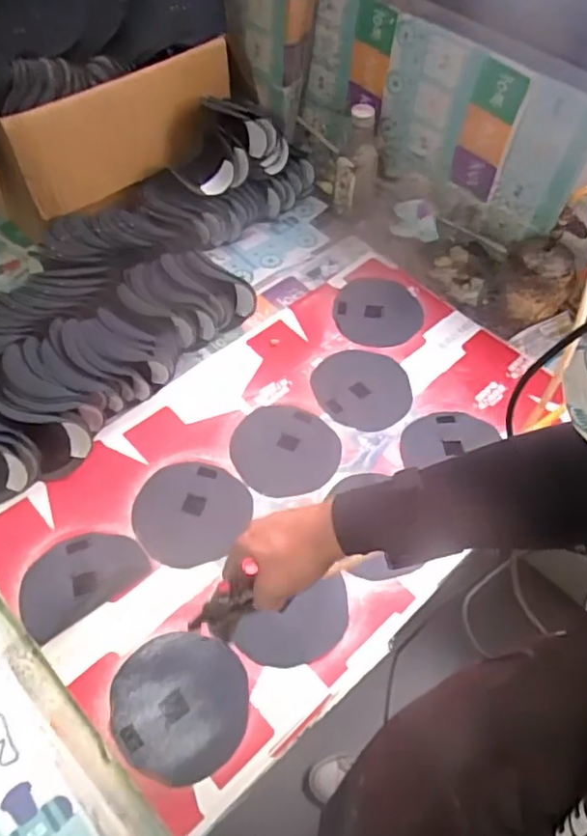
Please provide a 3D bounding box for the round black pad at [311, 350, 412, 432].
[{"bbox_3d":[0.103,-0.046,0.945,0.144,0.011,0.151,1,55,-2],"label":"round black pad"}]

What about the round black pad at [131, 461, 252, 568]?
[{"bbox_3d":[-0.130,0.118,0.809,0.146,0.012,0.138,1,55,-2],"label":"round black pad"}]

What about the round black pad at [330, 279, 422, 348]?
[{"bbox_3d":[0.140,-0.180,1.038,0.141,0.005,0.151,1,55,-2],"label":"round black pad"}]

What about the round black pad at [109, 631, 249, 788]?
[{"bbox_3d":[-0.125,0.309,0.681,0.145,0.011,0.145,1,55,-2],"label":"round black pad"}]

